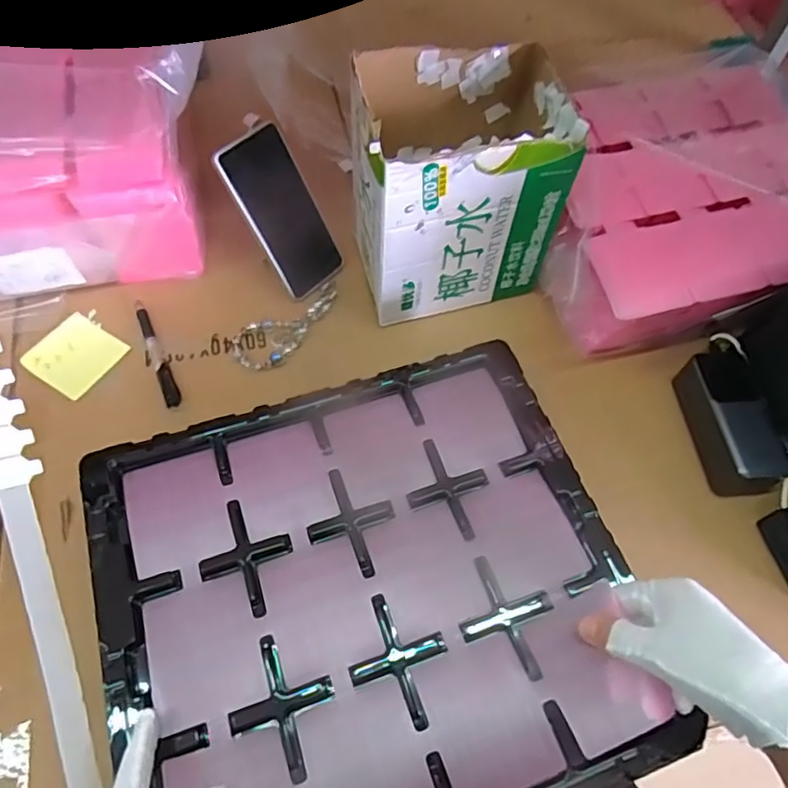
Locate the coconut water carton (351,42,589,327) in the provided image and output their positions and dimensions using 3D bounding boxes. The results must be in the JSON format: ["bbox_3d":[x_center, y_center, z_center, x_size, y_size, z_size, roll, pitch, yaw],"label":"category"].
[{"bbox_3d":[0.057,-0.203,0.589,0.183,0.208,0.148,-12,62,-10],"label":"coconut water carton"}]

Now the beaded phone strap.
[{"bbox_3d":[-0.107,-0.071,0.617,0.128,0.007,0.057,-31,67,-19],"label":"beaded phone strap"}]

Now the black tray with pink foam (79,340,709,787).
[{"bbox_3d":[-0.019,0.136,0.422,0.359,0.032,0.322,-16,63,-12],"label":"black tray with pink foam"}]

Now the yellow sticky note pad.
[{"bbox_3d":[-0.322,-0.041,0.593,0.078,0.004,0.074,31,64,13],"label":"yellow sticky note pad"}]

